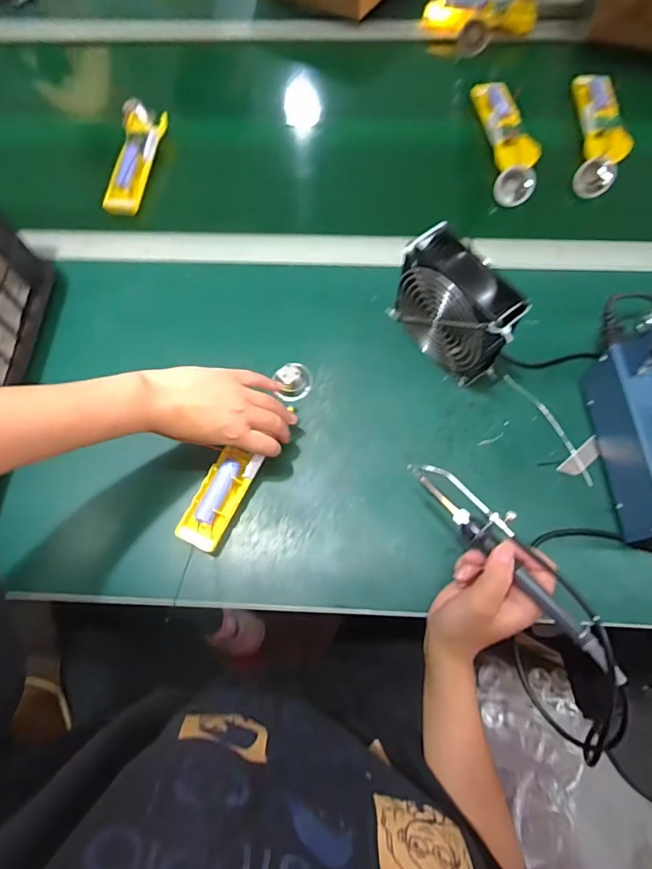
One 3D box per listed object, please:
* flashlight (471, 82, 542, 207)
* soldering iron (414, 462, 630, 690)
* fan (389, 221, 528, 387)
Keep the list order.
[{"bbox_3d":[0.246,-0.402,0.643,0.066,0.041,0.218,-3,68,0],"label":"flashlight"},{"bbox_3d":[0.148,0.095,0.374,0.038,0.015,0.211,-34,63,-11],"label":"soldering iron"},{"bbox_3d":[0.133,-0.126,0.483,0.056,0.121,0.130,-34,71,-12],"label":"fan"}]

